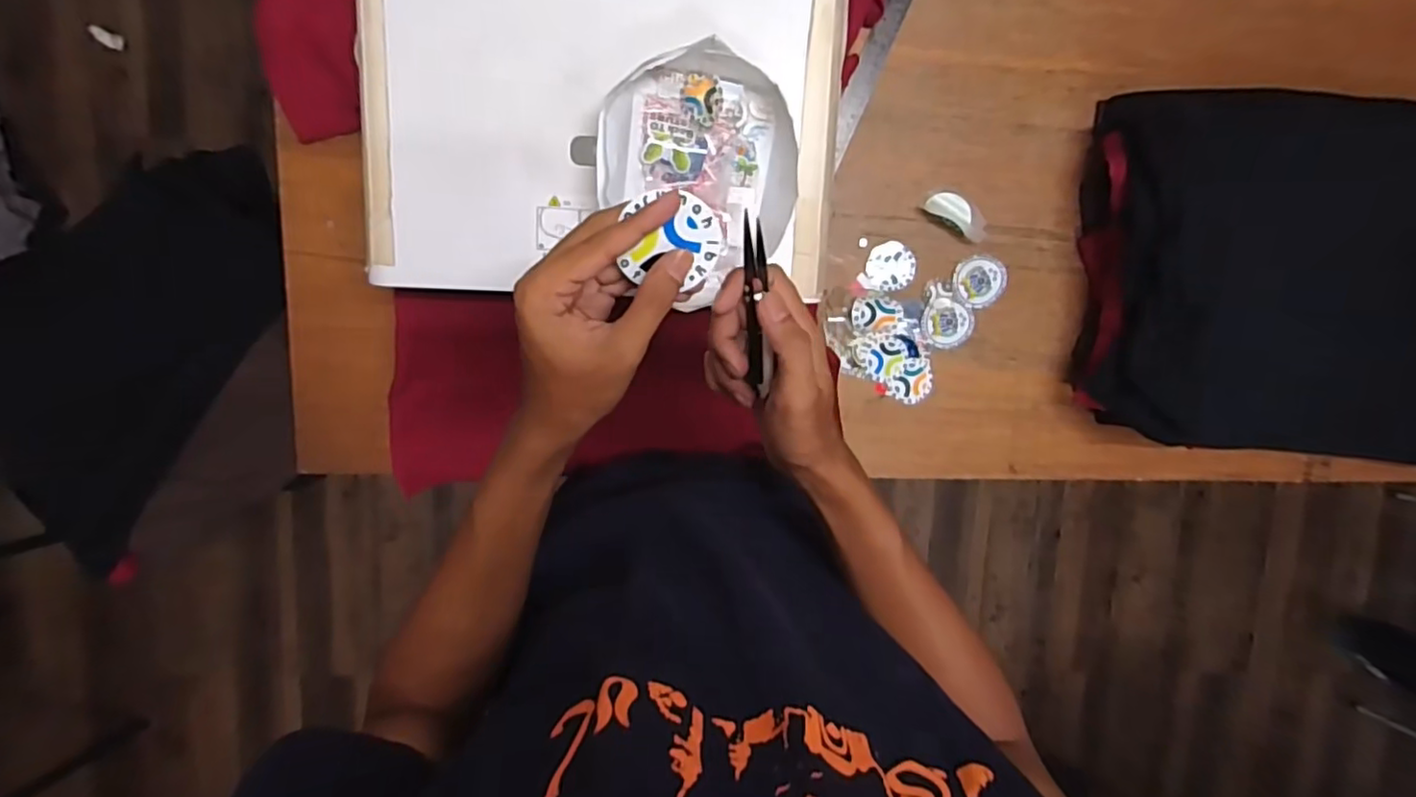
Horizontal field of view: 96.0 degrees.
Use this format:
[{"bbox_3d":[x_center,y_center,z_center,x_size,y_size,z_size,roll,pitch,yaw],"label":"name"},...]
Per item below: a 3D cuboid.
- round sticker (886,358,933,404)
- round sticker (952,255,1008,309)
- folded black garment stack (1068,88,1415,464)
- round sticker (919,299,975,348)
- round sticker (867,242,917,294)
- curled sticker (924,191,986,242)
[{"bbox_3d":[0.243,-0.020,0.752,0.048,0.006,0.054,40,92,-8],"label":"round sticker"},{"bbox_3d":[0.313,-0.134,0.735,0.059,0.005,0.058,0,99,3],"label":"round sticker"},{"bbox_3d":[0.660,-0.122,0.688,0.496,0.113,0.375,5,97,-5],"label":"folded black garment stack"},{"bbox_3d":[0.280,-0.087,0.743,0.060,0.004,0.057,-1,97,-4],"label":"round sticker"},{"bbox_3d":[0.211,-0.152,0.736,0.056,0.005,0.054,-1,97,-5],"label":"round sticker"},{"bbox_3d":[0.286,-0.210,0.725,0.076,0.005,0.034,32,97,-2],"label":"curled sticker"}]

